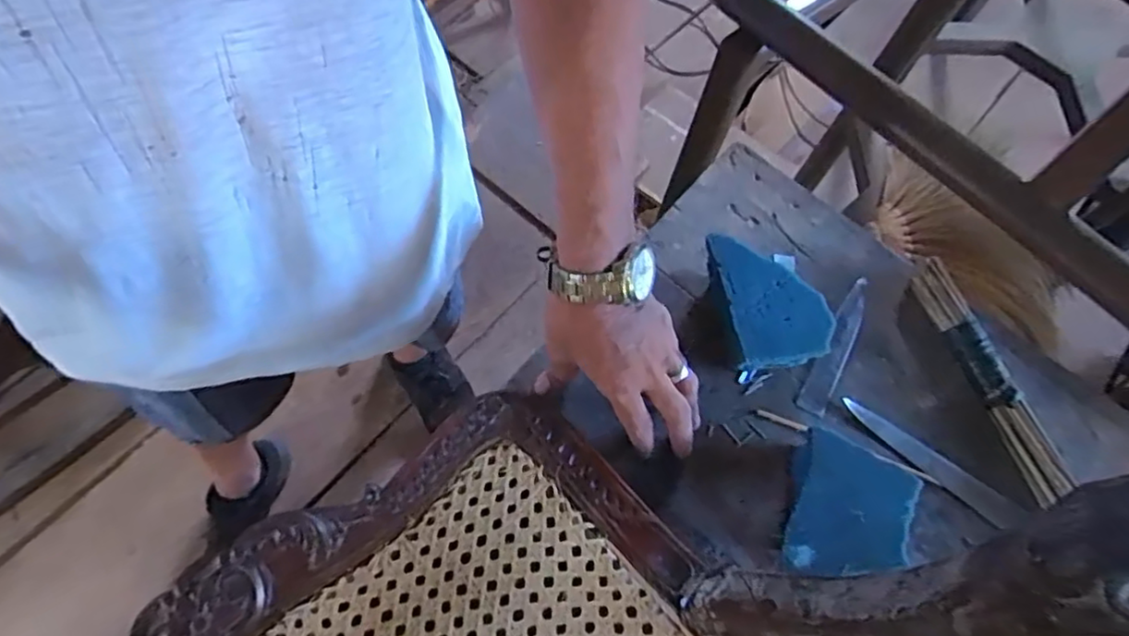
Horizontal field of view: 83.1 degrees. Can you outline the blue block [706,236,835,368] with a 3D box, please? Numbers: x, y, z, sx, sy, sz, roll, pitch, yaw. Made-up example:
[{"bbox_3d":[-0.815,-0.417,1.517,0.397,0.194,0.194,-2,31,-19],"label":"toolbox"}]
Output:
[{"bbox_3d":[0.171,-0.013,0.550,0.082,0.056,0.117,-7,70,-8],"label":"blue block"}]

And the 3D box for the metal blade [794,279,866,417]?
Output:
[{"bbox_3d":[0.246,0.024,0.571,0.025,0.009,0.140,31,70,6],"label":"metal blade"}]

